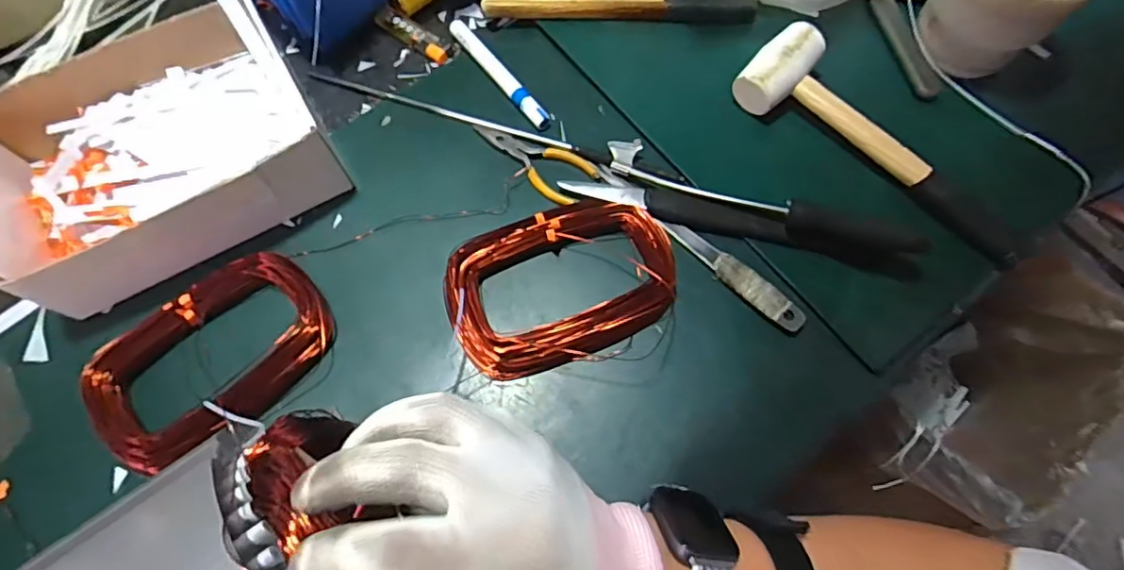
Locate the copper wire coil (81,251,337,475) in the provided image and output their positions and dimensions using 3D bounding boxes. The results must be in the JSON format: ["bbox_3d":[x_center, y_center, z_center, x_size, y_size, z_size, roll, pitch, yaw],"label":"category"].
[{"bbox_3d":[-0.261,0.053,0.437,0.171,0.025,0.112,-32,72,-12],"label":"copper wire coil"}]

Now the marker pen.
[{"bbox_3d":[-0.060,-0.197,0.541,0.015,0.017,0.148,-35,73,-12],"label":"marker pen"}]

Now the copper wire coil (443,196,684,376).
[{"bbox_3d":[-0.001,-0.005,0.458,0.176,0.021,0.123,-21,71,-8],"label":"copper wire coil"}]

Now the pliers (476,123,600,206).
[{"bbox_3d":[-0.026,-0.112,0.510,0.114,0.006,0.047,34,73,12],"label":"pliers"}]

